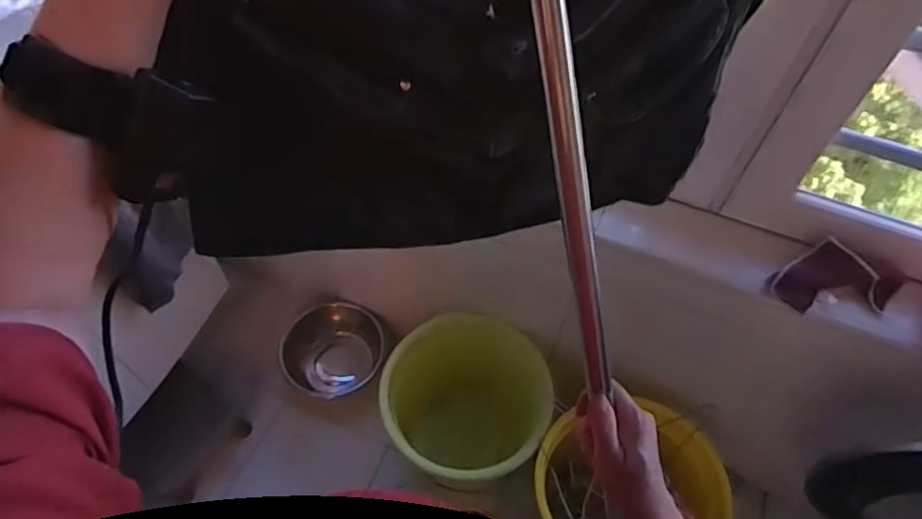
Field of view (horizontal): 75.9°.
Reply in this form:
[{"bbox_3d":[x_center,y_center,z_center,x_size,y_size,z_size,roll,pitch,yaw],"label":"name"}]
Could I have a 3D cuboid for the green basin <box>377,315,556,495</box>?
[{"bbox_3d":[0.006,0.322,1.345,0.321,0.261,0.369,12,56,7],"label":"green basin"}]

